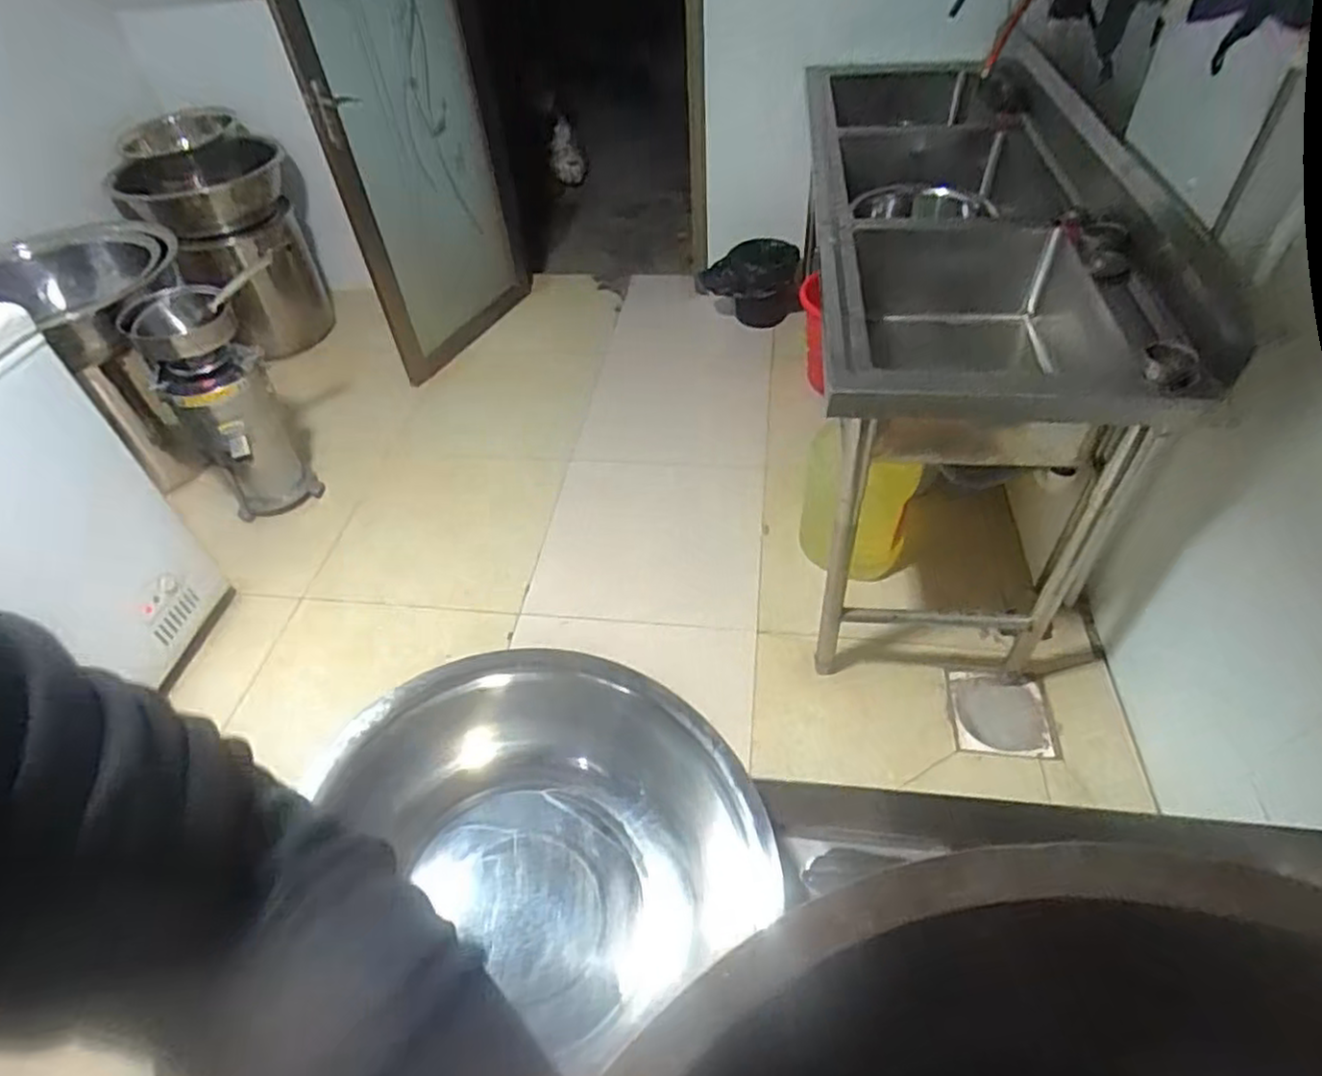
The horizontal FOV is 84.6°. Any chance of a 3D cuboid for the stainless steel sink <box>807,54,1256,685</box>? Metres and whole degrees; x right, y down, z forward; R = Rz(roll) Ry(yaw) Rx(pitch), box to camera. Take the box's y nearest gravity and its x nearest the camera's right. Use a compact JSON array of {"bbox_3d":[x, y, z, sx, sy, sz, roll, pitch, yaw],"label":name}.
[{"bbox_3d":[0.643,-0.401,1.717,0.593,0.894,1.216,2,47,7],"label":"stainless steel sink"}]

